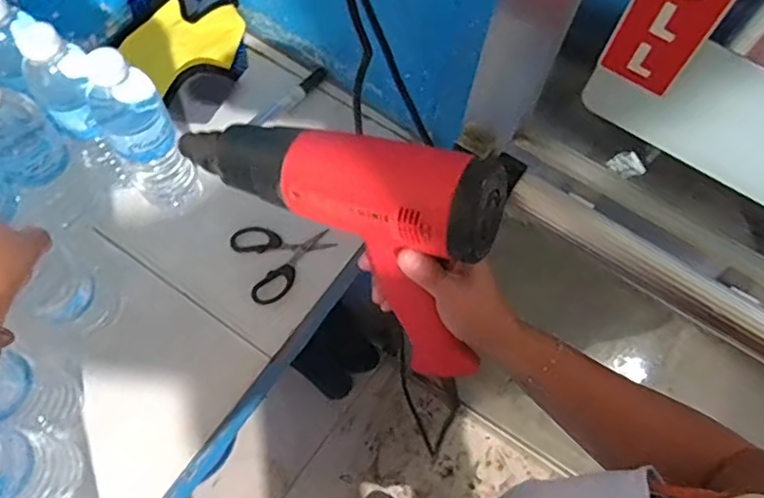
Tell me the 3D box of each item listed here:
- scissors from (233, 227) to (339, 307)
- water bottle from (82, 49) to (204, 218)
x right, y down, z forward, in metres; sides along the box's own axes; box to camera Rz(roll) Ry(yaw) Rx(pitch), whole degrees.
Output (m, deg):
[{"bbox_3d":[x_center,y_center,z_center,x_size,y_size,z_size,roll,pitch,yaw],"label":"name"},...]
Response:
[{"bbox_3d":[-0.101,0.004,0.633,0.101,0.011,0.089,-23,70,-12],"label":"scissors"},{"bbox_3d":[-0.223,-0.106,0.564,0.062,0.205,0.057,-35,73,-16],"label":"water bottle"}]

